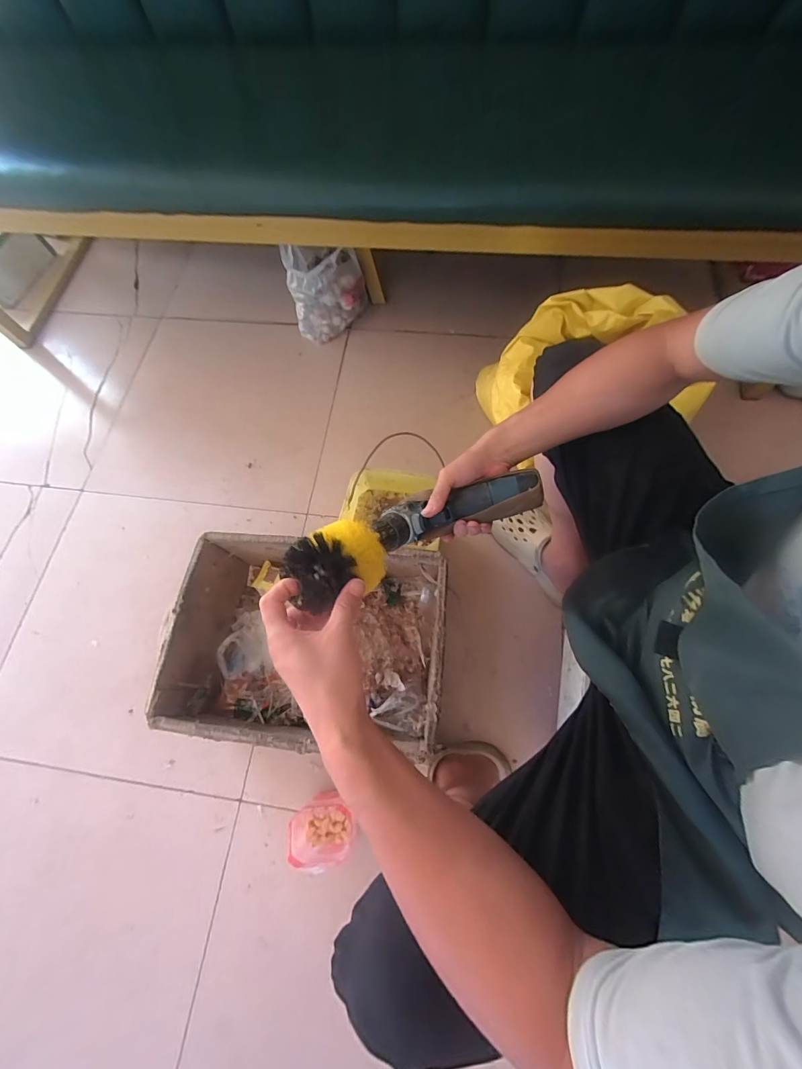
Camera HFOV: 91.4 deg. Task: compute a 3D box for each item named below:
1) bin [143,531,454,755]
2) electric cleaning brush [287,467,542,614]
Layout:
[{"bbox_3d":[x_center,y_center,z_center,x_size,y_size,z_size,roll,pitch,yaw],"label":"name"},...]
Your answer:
[{"bbox_3d":[-0.146,0.194,0.712,0.471,0.179,0.322,5,69,5],"label":"bin"},{"bbox_3d":[0.010,-0.013,0.455,0.304,0.112,0.109,-22,68,-31],"label":"electric cleaning brush"}]

